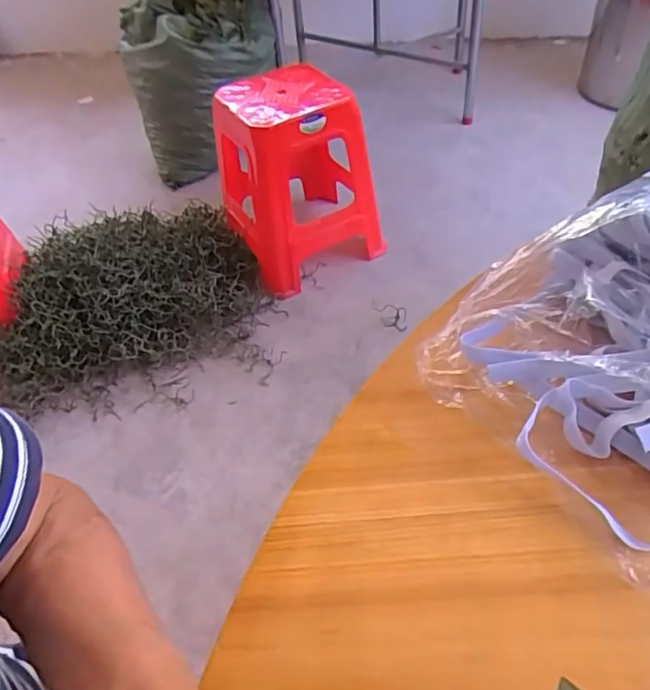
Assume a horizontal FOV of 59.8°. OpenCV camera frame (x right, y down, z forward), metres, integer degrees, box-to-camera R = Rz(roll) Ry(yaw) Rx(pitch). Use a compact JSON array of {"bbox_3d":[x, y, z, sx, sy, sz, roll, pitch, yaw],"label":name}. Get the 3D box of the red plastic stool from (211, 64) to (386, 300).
[{"bbox_3d":[-0.086,-0.477,1.606,0.403,0.468,0.421,-24,48,-16],"label":"red plastic stool"}]

